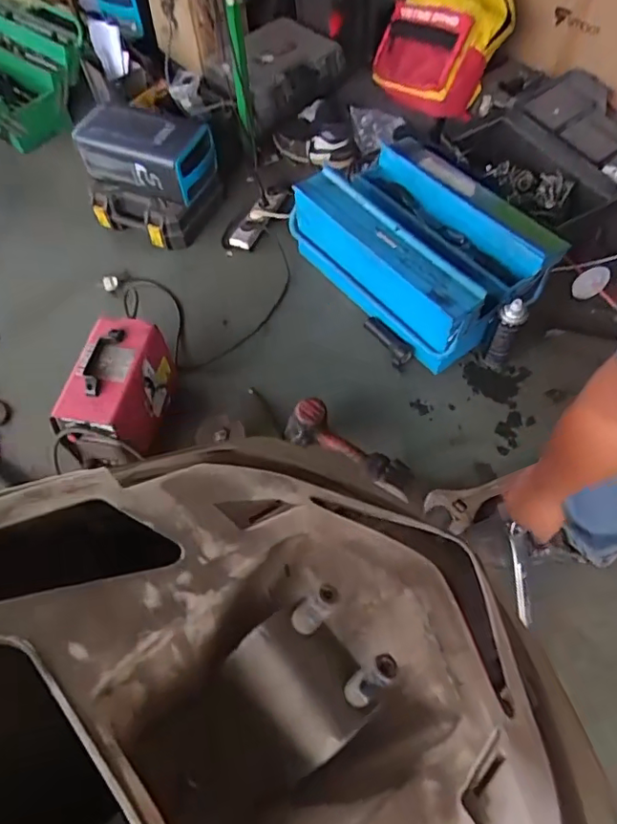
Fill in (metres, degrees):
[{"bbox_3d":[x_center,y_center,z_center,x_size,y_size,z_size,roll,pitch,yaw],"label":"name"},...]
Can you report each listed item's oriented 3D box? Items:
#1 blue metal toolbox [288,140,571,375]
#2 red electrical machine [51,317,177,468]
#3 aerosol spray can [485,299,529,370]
[{"bbox_3d":[0.278,-0.409,1.335,0.392,0.214,0.531,-35,63,-17],"label":"blue metal toolbox"},{"bbox_3d":[-0.386,-0.036,1.145,0.162,0.186,0.252,8,60,8],"label":"red electrical machine"},{"bbox_3d":[0.431,-0.162,1.226,0.056,0.199,0.066,25,63,17],"label":"aerosol spray can"}]

